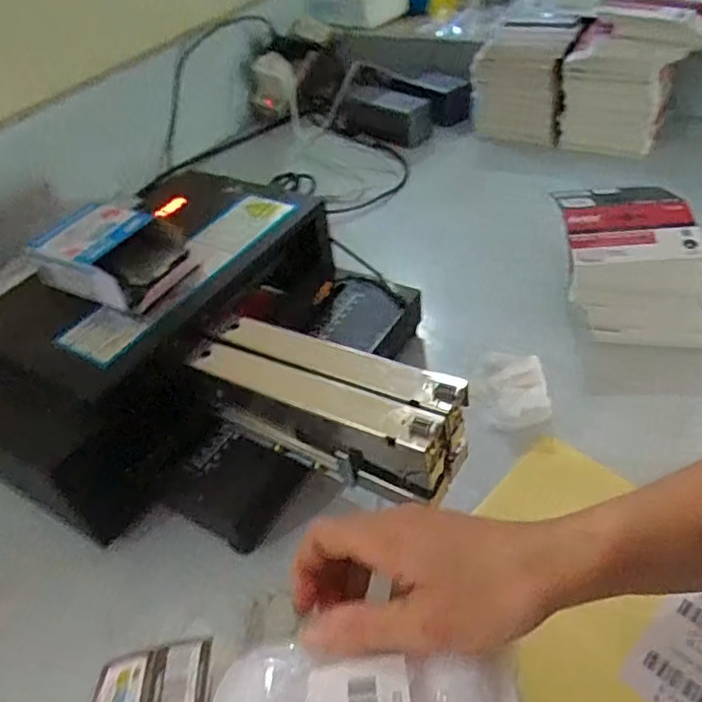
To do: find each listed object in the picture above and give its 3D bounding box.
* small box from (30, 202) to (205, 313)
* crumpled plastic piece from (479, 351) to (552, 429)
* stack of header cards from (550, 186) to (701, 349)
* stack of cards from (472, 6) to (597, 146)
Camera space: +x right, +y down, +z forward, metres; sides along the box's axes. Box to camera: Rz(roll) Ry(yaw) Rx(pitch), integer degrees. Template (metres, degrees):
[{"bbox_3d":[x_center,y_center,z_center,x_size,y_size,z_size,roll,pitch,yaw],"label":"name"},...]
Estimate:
[{"bbox_3d":[-0.177,-0.072,0.449,0.107,0.038,0.076,16,49,23],"label":"small box"},{"bbox_3d":[0.131,0.027,0.480,0.048,0.011,0.079,-1,44,7],"label":"crumpled plastic piece"},{"bbox_3d":[0.252,-0.083,0.528,0.130,0.082,0.151,1,44,9],"label":"stack of header cards"},{"bbox_3d":[0.235,-0.362,0.793,0.124,0.135,0.100,23,52,28],"label":"stack of cards"}]

